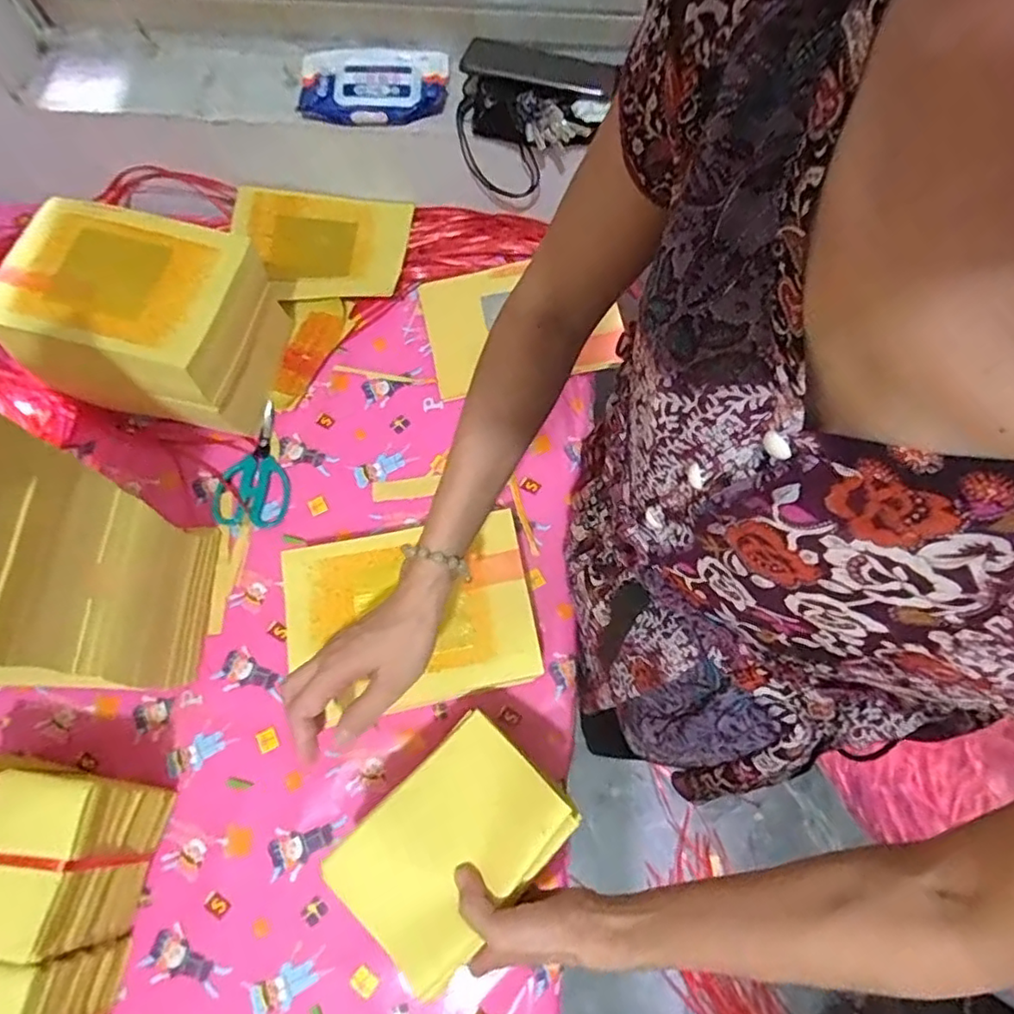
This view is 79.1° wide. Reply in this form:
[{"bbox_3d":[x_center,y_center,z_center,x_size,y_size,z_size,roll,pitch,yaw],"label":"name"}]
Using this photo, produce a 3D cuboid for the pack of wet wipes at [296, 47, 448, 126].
[{"bbox_3d":[-0.155,-0.489,0.718,0.172,0.037,0.087,-4,69,-1],"label":"pack of wet wipes"}]

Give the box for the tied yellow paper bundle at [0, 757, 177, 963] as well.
[{"bbox_3d":[-0.413,0.288,0.529,0.167,0.134,0.123,12,70,5],"label":"tied yellow paper bundle"}]

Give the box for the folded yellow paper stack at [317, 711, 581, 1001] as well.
[{"bbox_3d":[-0.040,0.253,0.465,0.118,0.031,0.158,43,76,15],"label":"folded yellow paper stack"}]

